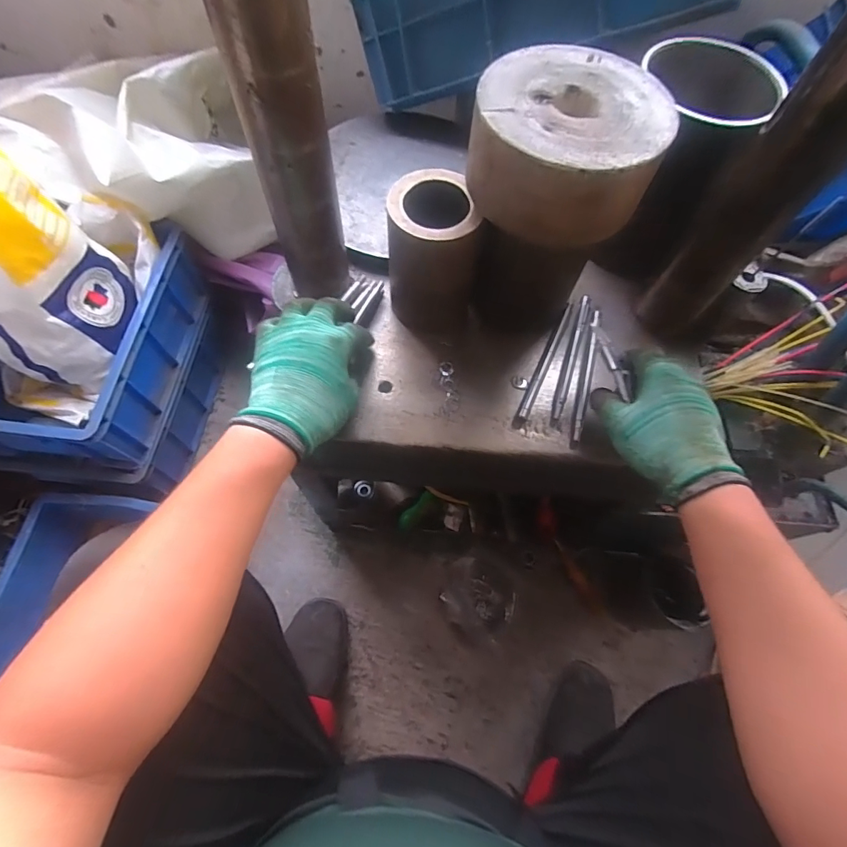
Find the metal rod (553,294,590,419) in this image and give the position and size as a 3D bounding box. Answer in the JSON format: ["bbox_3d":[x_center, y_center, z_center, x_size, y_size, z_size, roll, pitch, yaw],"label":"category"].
[{"bbox_3d":[0.163,-0.076,0.496,0.010,0.011,0.161,18,66,6],"label":"metal rod"}]

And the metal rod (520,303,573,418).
[{"bbox_3d":[0.134,-0.073,0.493,0.009,0.006,0.160,25,67,8],"label":"metal rod"}]

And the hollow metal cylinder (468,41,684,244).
[{"bbox_3d":[0.112,-0.221,0.365,0.138,0.070,0.139,19,66,6],"label":"hollow metal cylinder"}]

